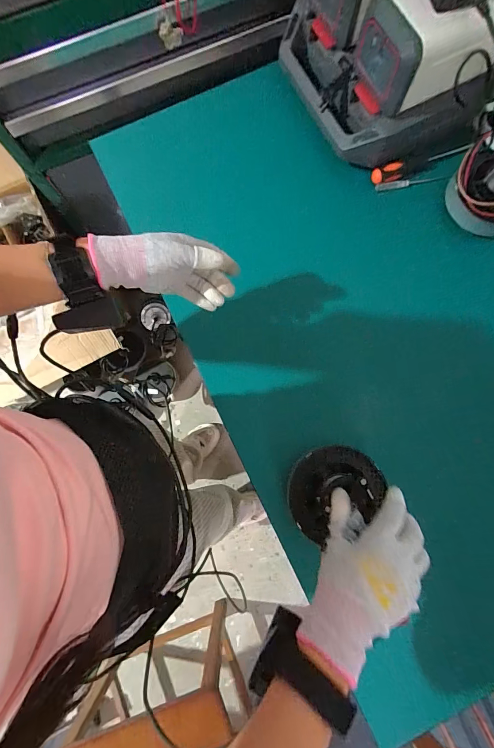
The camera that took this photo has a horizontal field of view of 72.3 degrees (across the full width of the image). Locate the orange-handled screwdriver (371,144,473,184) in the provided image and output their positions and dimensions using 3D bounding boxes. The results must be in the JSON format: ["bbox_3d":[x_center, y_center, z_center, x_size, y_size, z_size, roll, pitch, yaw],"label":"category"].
[{"bbox_3d":[0.286,-0.347,0.554,0.175,0.023,0.019,-21,80,-4],"label":"orange-handled screwdriver"}]

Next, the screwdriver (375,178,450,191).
[{"bbox_3d":[0.269,-0.314,0.558,0.116,0.010,0.010,-8,80,-2],"label":"screwdriver"}]

